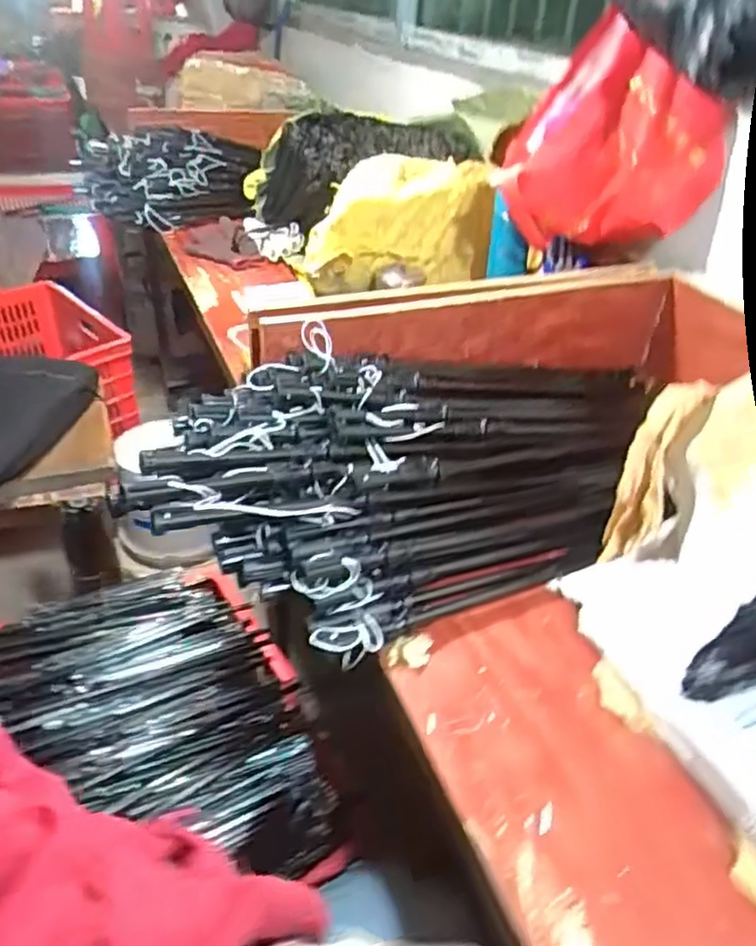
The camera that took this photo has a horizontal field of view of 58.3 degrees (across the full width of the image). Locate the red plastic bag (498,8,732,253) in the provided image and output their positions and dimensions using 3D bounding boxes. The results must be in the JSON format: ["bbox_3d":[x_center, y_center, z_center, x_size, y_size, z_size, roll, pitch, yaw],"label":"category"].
[{"bbox_3d":[0.338,-0.466,0.970,0.291,0.243,0.133,18,39,19],"label":"red plastic bag"}]

